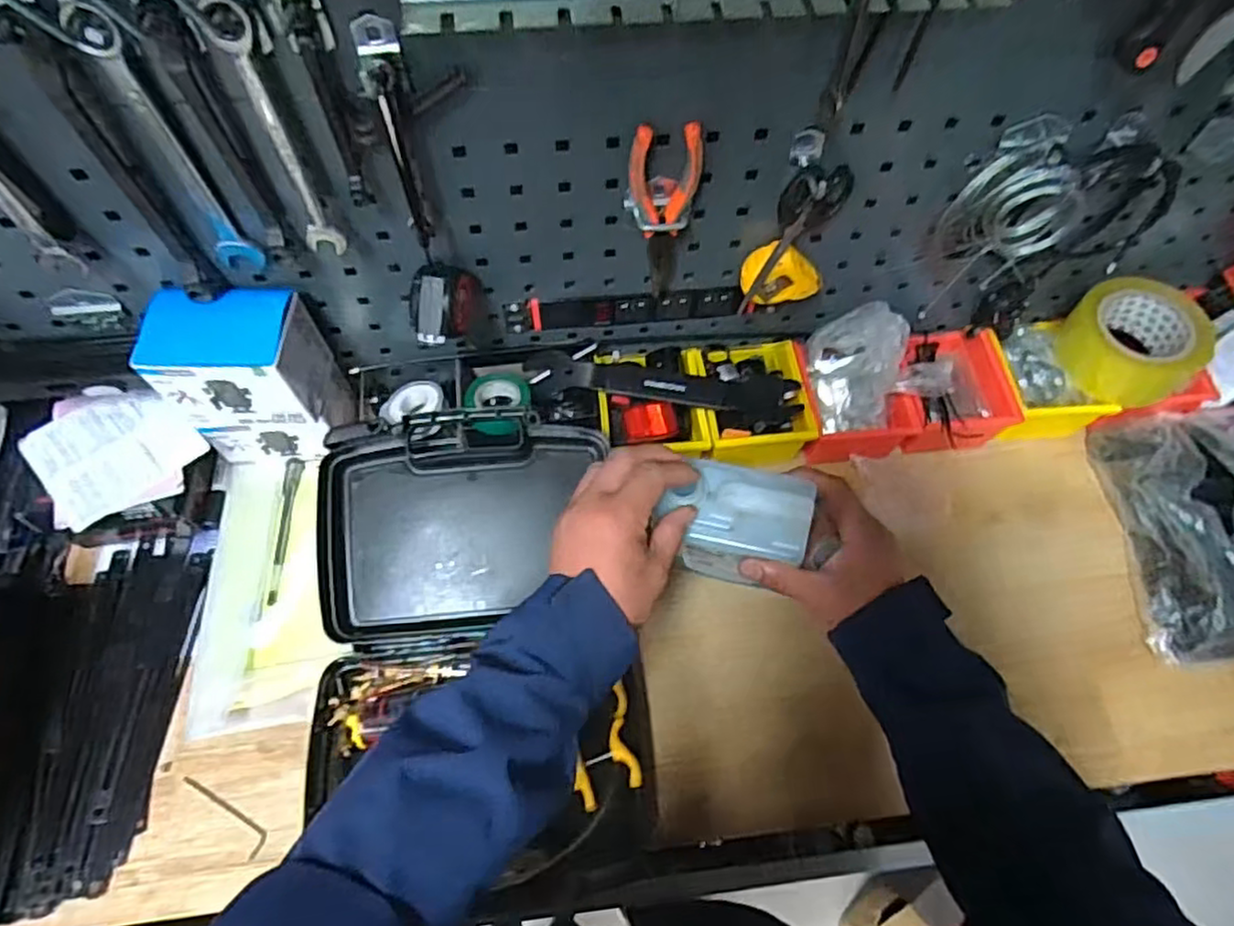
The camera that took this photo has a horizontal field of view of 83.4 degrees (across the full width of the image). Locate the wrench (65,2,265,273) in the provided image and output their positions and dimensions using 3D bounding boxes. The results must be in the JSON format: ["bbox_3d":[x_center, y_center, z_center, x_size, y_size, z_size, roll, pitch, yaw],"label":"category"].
[{"bbox_3d":[-0.302,-0.208,0.479,0.027,0.210,0.020,-28,67,-15],"label":"wrench"}]

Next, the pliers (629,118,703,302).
[{"bbox_3d":[0.037,-0.200,0.584,0.051,0.186,0.039,8,63,3],"label":"pliers"}]

